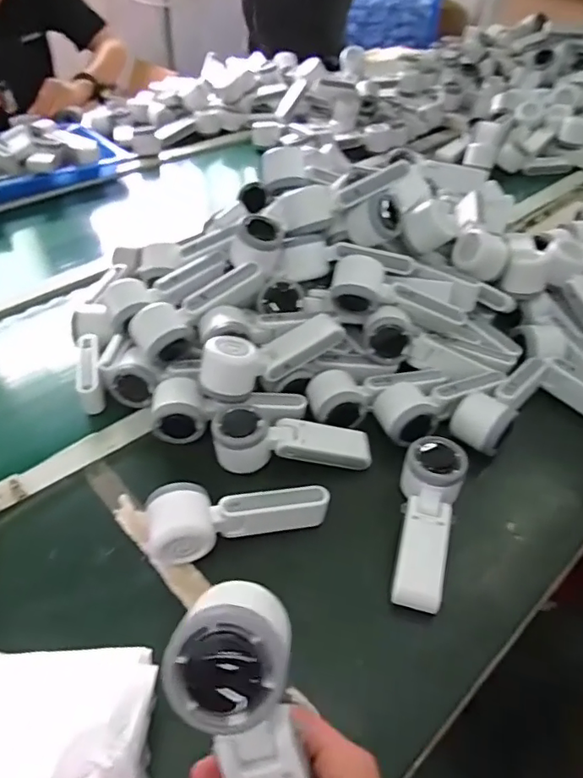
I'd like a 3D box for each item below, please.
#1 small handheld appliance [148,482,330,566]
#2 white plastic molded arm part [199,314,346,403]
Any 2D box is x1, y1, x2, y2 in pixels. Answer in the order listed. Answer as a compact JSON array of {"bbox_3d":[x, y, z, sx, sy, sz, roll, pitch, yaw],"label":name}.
[{"bbox_3d":[-0.049,0.120,0.517,0.167,0.048,0.062,-7,44,-8],"label":"small handheld appliance"},{"bbox_3d":[-0.023,-0.035,0.610,0.165,0.055,0.051,-22,48,-23],"label":"white plastic molded arm part"}]

